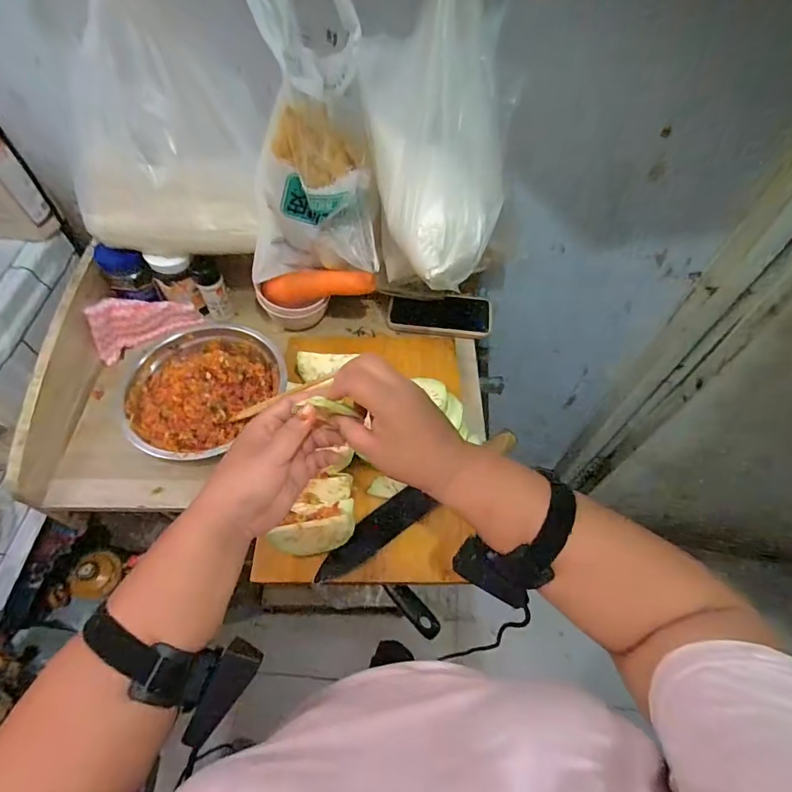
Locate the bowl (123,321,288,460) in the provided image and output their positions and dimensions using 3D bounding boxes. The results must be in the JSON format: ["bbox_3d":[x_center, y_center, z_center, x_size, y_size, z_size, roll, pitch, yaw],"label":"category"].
[{"bbox_3d":[-0.267,-0.013,0.611,0.183,0.052,0.197,1,58,-1],"label":"bowl"}]

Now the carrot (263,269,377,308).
[{"bbox_3d":[-0.111,-0.159,0.652,0.175,0.040,0.037,-2,56,18],"label":"carrot"}]

